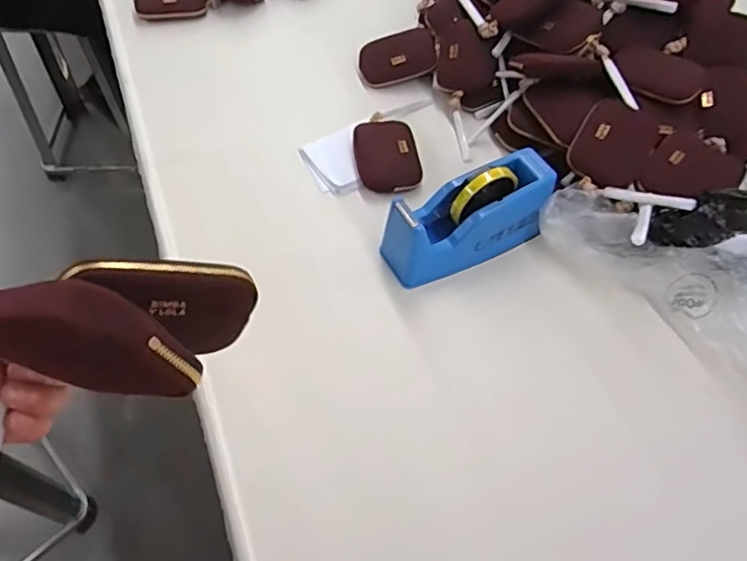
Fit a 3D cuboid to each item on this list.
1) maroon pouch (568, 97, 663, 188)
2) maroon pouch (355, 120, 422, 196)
[{"bbox_3d":[0.295,-0.169,0.684,0.088,0.030,0.120,30,60,17],"label":"maroon pouch"},{"bbox_3d":[0.018,-0.168,0.757,0.081,0.029,0.116,-8,56,-8],"label":"maroon pouch"}]

